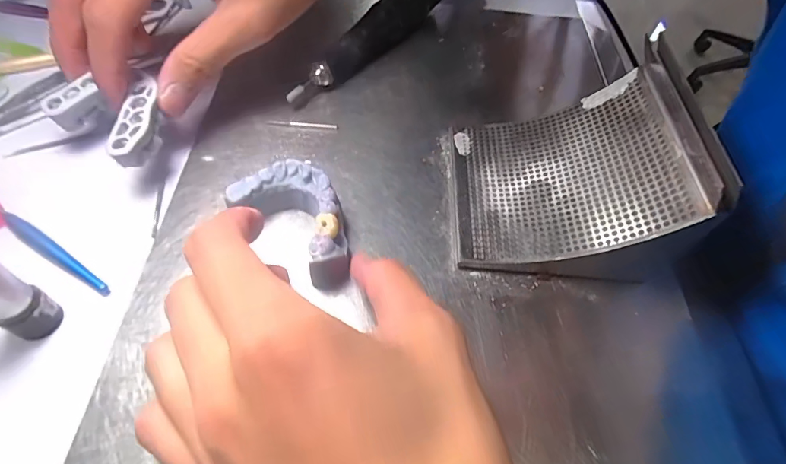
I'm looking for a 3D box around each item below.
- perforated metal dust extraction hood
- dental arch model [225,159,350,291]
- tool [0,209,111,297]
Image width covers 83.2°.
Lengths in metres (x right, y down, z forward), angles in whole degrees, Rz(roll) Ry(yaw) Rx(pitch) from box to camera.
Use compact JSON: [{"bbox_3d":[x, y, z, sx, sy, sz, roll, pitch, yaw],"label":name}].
[{"bbox_3d":[0.087,-0.033,0.222,0.103,0.066,0.111,6,56,-1],"label":"perforated metal dust extraction hood"},{"bbox_3d":[-0.044,-0.007,0.216,0.064,0.028,0.038,34,60,17],"label":"dental arch model"},{"bbox_3d":[-0.198,-0.015,0.222,0.164,0.007,0.010,33,60,17],"label":"tool"}]

